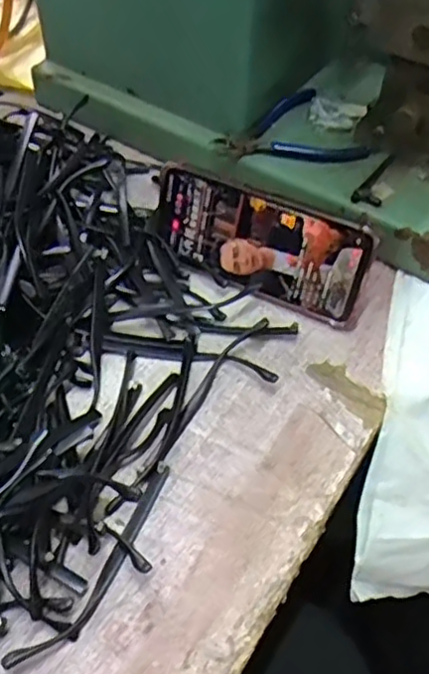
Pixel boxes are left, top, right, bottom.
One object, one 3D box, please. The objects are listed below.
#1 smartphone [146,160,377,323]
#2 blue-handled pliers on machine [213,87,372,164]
[{"bbox_3d":[0.030,-0.069,0.492,0.163,0.075,0.005,23,36,14],"label":"smartphone"},{"bbox_3d":[0.056,-0.166,0.562,0.106,0.020,0.102,-14,52,-13],"label":"blue-handled pliers on machine"}]

